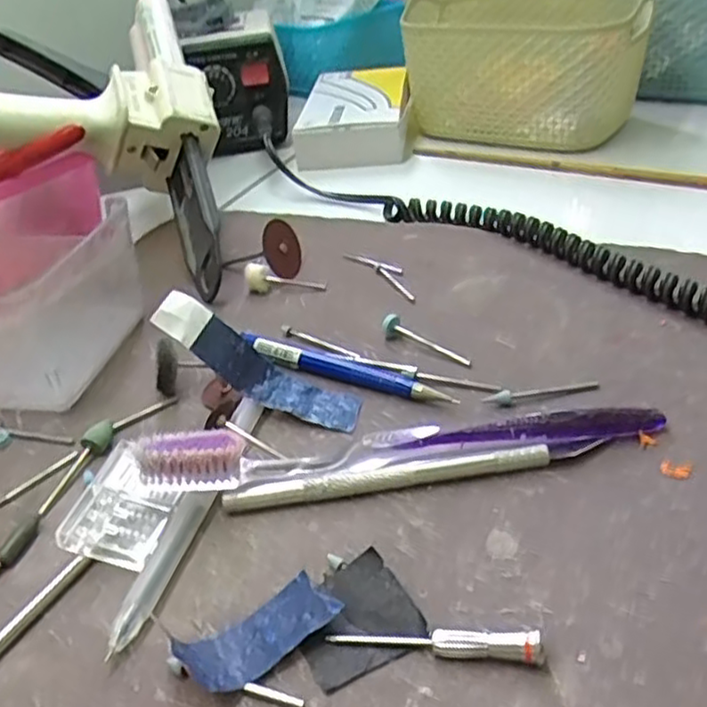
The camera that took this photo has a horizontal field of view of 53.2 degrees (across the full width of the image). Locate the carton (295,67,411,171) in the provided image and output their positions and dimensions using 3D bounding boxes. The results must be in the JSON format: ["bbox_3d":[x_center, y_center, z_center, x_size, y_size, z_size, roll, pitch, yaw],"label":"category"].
[{"bbox_3d":[0.003,-0.193,0.563,0.080,0.036,0.144,-2,36,7],"label":"carton"}]

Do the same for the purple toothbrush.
[{"bbox_3d":[0.019,0.031,0.249,0.184,0.028,0.014,-8,36,-2],"label":"purple toothbrush"}]

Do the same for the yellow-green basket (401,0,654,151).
[{"bbox_3d":[0.121,-0.207,0.518,0.160,0.087,0.127,6,37,17],"label":"yellow-green basket"}]

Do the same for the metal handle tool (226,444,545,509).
[{"bbox_3d":[0.012,0.044,0.249,0.113,0.009,0.007,-8,36,-2],"label":"metal handle tool"}]

